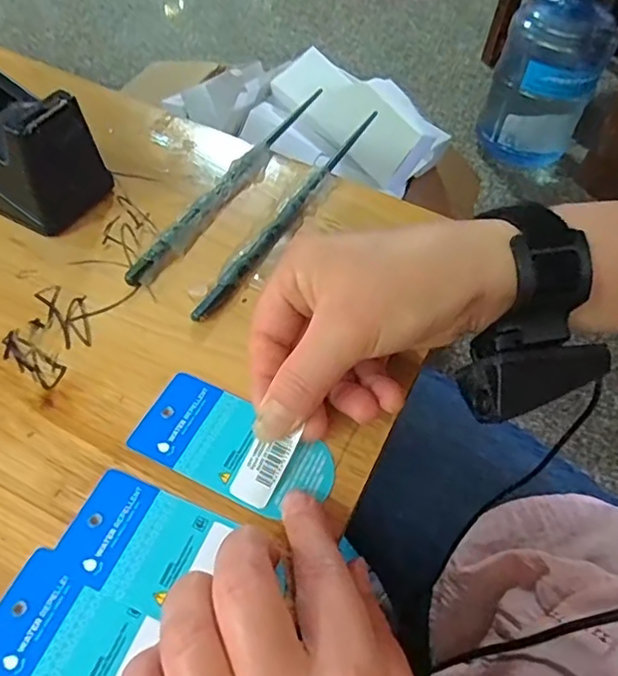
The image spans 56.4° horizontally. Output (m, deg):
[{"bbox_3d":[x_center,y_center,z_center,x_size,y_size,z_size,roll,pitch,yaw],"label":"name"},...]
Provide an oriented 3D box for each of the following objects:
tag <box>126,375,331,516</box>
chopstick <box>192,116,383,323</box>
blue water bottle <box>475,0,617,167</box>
[{"bbox_3d":[-0.034,0.050,0.269,0.092,0.008,0.046,23,57,12],"label":"tag"},{"bbox_3d":[-0.008,-0.087,0.370,0.014,0.009,0.217,24,56,13],"label":"chopstick"},{"bbox_3d":[0.616,-0.698,1.473,0.247,0.455,0.219,24,56,12],"label":"blue water bottle"}]

